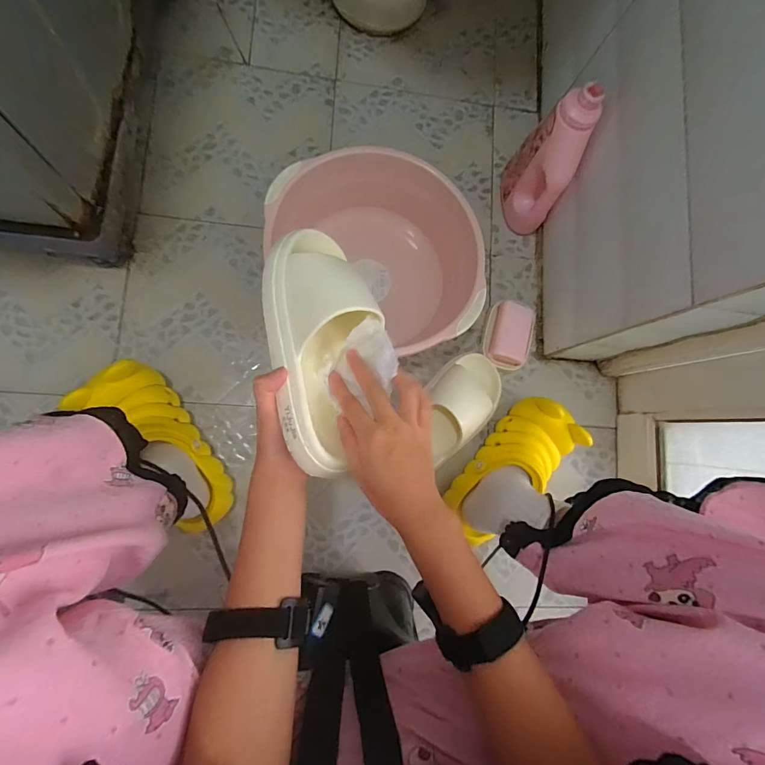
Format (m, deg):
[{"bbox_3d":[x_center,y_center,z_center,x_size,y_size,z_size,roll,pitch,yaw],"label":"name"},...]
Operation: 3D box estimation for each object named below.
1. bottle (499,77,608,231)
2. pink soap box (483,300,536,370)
[{"bbox_3d":[0.261,-0.336,0.623,0.062,0.216,0.114,4,84,-8],"label":"bottle"},{"bbox_3d":[0.219,-0.078,0.677,0.081,0.038,0.108,13,83,-7],"label":"pink soap box"}]

